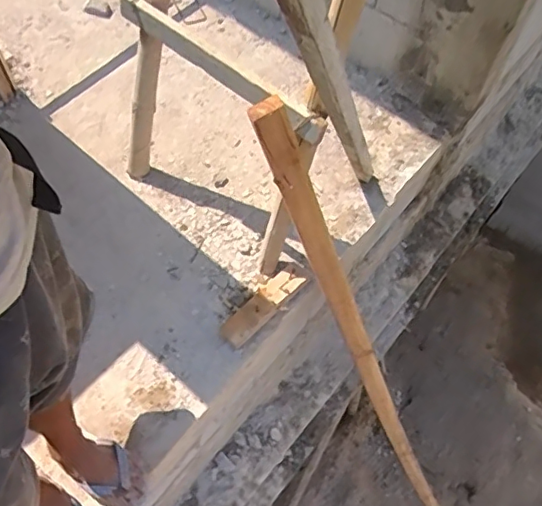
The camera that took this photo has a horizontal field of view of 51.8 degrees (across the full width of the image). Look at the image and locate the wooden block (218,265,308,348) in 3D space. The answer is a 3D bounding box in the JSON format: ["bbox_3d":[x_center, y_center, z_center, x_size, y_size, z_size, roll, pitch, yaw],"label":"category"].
[{"bbox_3d":[-0.016,0.112,1.269,0.072,0.025,0.232,40,66,18],"label":"wooden block"}]

